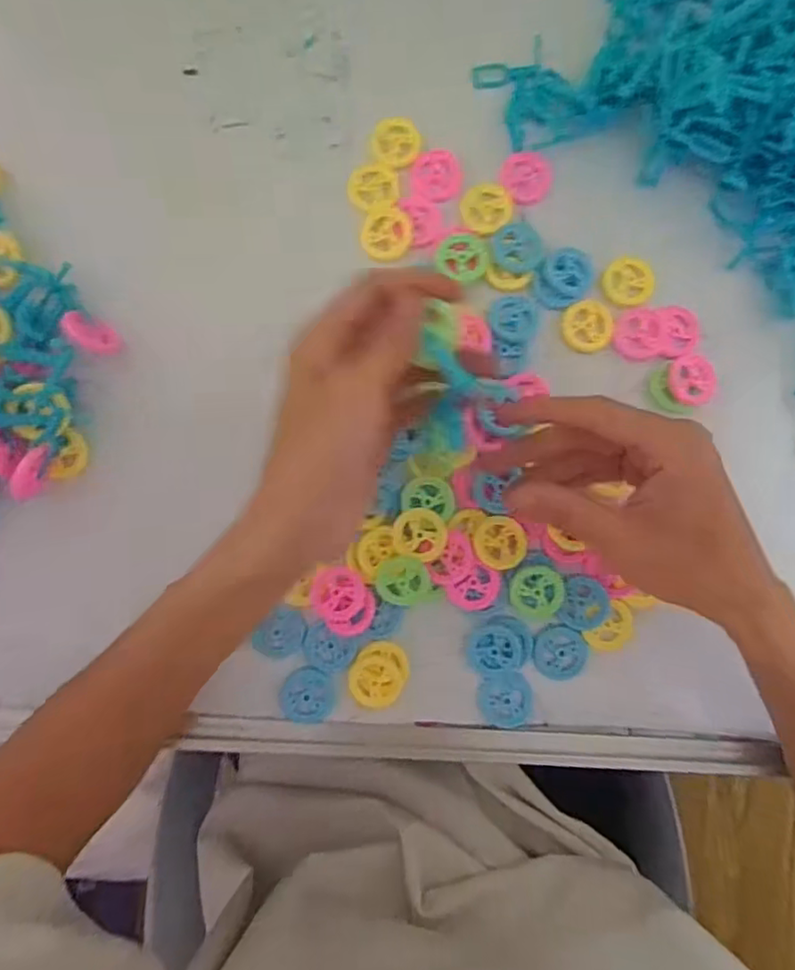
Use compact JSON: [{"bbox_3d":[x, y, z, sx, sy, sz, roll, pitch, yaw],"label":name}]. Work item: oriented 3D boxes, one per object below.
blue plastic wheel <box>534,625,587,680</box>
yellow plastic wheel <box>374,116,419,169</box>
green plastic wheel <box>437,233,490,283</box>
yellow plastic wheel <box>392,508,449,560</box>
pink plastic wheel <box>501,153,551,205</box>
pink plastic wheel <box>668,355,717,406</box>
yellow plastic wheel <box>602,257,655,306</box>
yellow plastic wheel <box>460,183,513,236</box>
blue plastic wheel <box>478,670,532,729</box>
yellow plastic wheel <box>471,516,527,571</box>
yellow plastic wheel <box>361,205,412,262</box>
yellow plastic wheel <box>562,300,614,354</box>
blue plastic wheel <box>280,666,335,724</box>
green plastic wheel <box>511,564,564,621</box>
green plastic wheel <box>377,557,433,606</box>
[{"bbox_3d":[0.091,0.094,0.338,0.029,0.004,0.030,0,87,1],"label":"blue plastic wheel"},{"bbox_3d":[-0.001,-0.203,0.359,0.027,0.004,0.029,0,87,1],"label":"yellow plastic wheel"},{"bbox_3d":[0.038,-0.132,0.349,0.029,0.006,0.027,0,87,1],"label":"green plastic wheel"},{"bbox_3d":[0.013,0.027,0.334,0.029,0.007,0.027,0,87,1],"label":"yellow plastic wheel"},{"bbox_3d":[0.077,-0.181,0.358,0.030,0.010,0.028,0,87,1],"label":"pink plastic wheel"},{"bbox_3d":[0.170,-0.060,0.346,0.030,0.005,0.028,0,87,1],"label":"pink plastic wheel"},{"bbox_3d":[0.135,-0.119,0.354,0.028,0.008,0.031,44,88,2],"label":"yellow plastic wheel"},{"bbox_3d":[0.052,-0.162,0.354,0.030,0.006,0.029,0,87,1],"label":"yellow plastic wheel"},{"bbox_3d":[0.061,0.120,0.337,0.030,0.004,0.031,0,87,1],"label":"blue plastic wheel"},{"bbox_3d":[0.057,0.032,0.336,0.030,0.005,0.029,0,87,1],"label":"yellow plastic wheel"},{"bbox_3d":[-0.006,-0.146,0.349,0.028,0.005,0.031,-3,87,0],"label":"yellow plastic wheel"},{"bbox_3d":[0.111,-0.093,0.350,0.030,0.008,0.029,0,87,1],"label":"yellow plastic wheel"},{"bbox_3d":[-0.050,0.117,0.336,0.029,0.005,0.029,0,87,1],"label":"blue plastic wheel"},{"bbox_3d":[0.078,0.060,0.337,0.029,0.004,0.030,0,87,1],"label":"green plastic wheel"},{"bbox_3d":[0.004,0.053,0.334,0.030,0.009,0.027,-2,101,-8],"label":"green plastic wheel"}]

